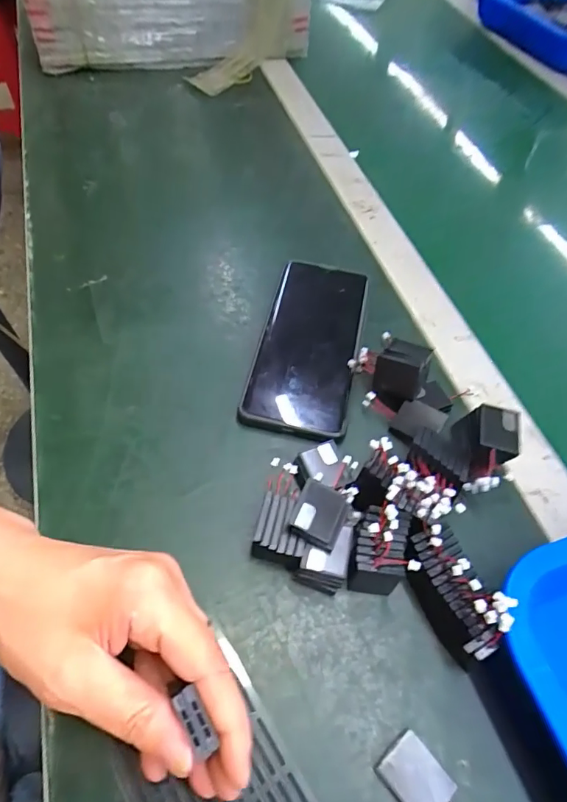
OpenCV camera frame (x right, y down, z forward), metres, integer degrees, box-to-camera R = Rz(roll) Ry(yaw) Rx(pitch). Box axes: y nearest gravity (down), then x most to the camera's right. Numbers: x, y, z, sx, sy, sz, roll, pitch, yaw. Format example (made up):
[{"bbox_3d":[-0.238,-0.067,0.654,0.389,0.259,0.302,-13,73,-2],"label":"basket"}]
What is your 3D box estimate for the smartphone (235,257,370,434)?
[{"bbox_3d":[0.020,-0.045,0.368,0.072,0.016,0.158,12,56,4],"label":"smartphone"}]

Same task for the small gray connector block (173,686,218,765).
[{"bbox_3d":[-0.035,0.126,0.186,0.011,0.004,0.024,-22,81,-18],"label":"small gray connector block"}]

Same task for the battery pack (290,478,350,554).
[{"bbox_3d":[0.020,0.066,0.271,0.028,0.016,0.032,24,58,12],"label":"battery pack"}]

